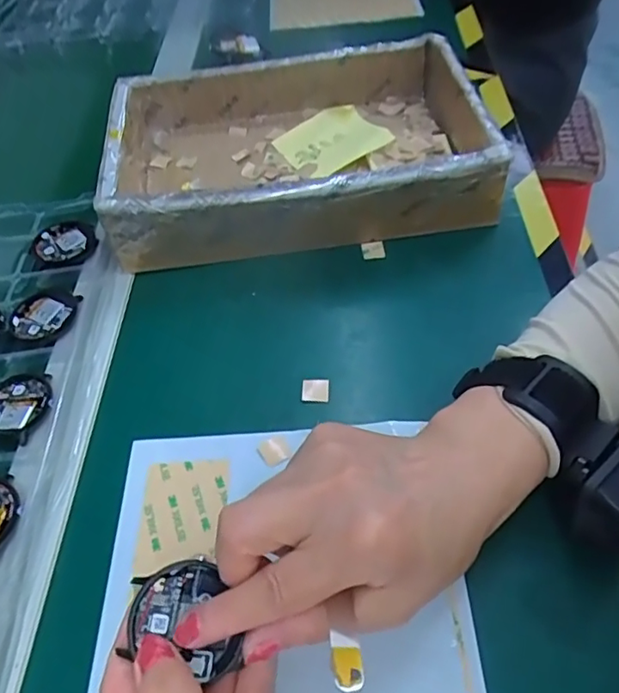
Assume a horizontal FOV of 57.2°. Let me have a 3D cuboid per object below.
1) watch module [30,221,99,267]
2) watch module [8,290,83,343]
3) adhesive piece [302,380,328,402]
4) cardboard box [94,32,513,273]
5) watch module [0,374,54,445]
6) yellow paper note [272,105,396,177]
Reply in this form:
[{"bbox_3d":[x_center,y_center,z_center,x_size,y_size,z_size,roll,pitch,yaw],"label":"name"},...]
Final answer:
[{"bbox_3d":[-0.180,-0.076,0.416,0.043,0.005,0.044,28,60,24],"label":"watch module"},{"bbox_3d":[-0.178,-0.020,0.377,0.043,0.007,0.041,8,53,11],"label":"watch module"},{"bbox_3d":[0.004,0.025,0.334,0.016,0.004,0.014,-2,52,3],"label":"adhesive piece"},{"bbox_3d":[-0.009,-0.153,0.435,0.280,0.057,0.192,-12,52,-4],"label":"cardboard box"},{"bbox_3d":[-0.172,0.036,0.332,0.045,0.004,0.047,-6,52,0],"label":"watch module"},{"bbox_3d":[0.018,-0.164,0.452,0.074,0.015,0.065,-21,54,-11],"label":"yellow paper note"}]

